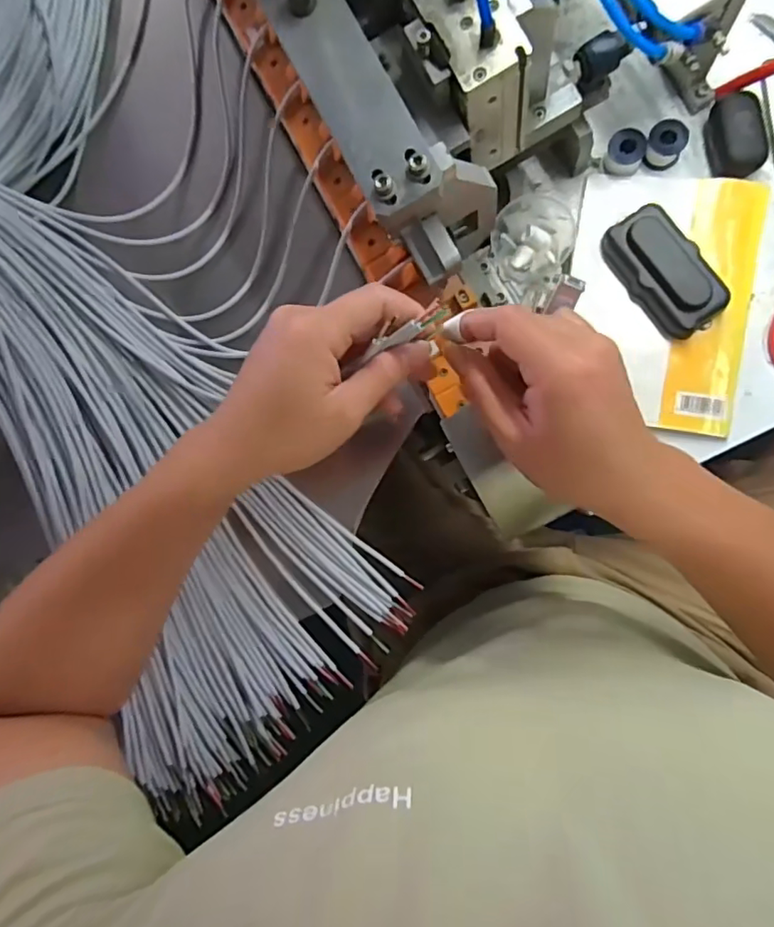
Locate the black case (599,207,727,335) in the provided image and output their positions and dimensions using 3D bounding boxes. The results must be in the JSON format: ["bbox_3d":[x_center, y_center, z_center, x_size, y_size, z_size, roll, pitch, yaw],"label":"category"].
[{"bbox_3d":[0.222,-0.155,0.453,0.052,0.031,0.105,-39,83,7],"label":"black case"}]

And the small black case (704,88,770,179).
[{"bbox_3d":[0.280,-0.263,0.445,0.042,0.024,0.061,-8,87,9],"label":"small black case"}]

